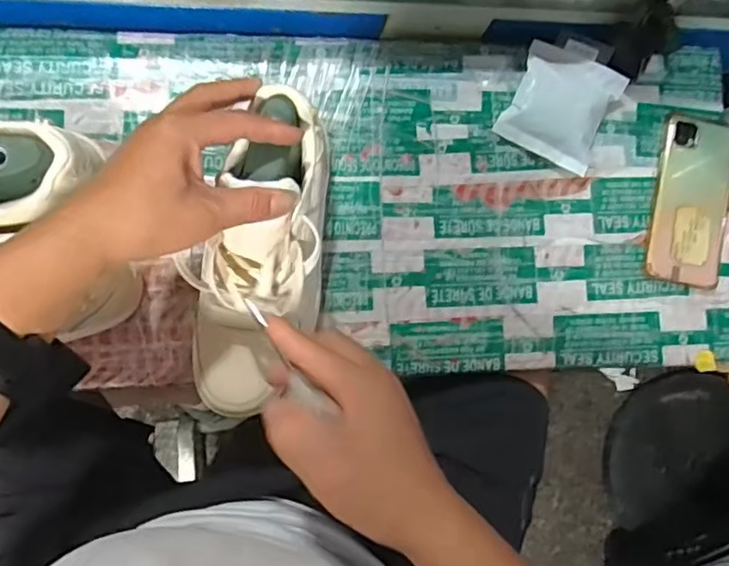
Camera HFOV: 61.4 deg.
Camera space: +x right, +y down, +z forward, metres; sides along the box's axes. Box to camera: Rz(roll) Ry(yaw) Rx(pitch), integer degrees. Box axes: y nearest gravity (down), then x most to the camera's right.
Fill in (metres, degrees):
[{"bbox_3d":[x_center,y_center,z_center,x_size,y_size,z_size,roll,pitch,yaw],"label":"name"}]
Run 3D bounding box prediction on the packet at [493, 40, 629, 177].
[{"bbox_3d":[0.189,-0.171,0.589,0.095,0.023,0.106,23,83,-6],"label":"packet"}]

